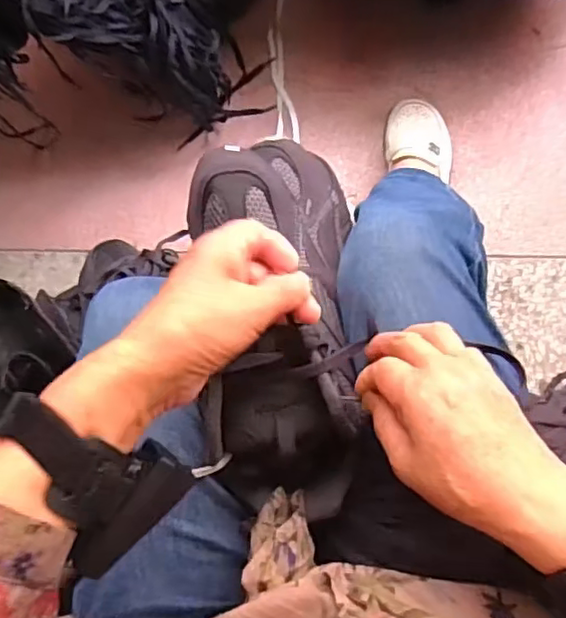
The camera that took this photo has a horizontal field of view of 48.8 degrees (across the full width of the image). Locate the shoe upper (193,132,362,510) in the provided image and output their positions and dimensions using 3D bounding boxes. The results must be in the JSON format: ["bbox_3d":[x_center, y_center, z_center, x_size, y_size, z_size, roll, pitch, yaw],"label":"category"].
[{"bbox_3d":[-0.006,-0.003,0.438,0.104,0.100,0.271,-3,71,6],"label":"shoe upper"}]

